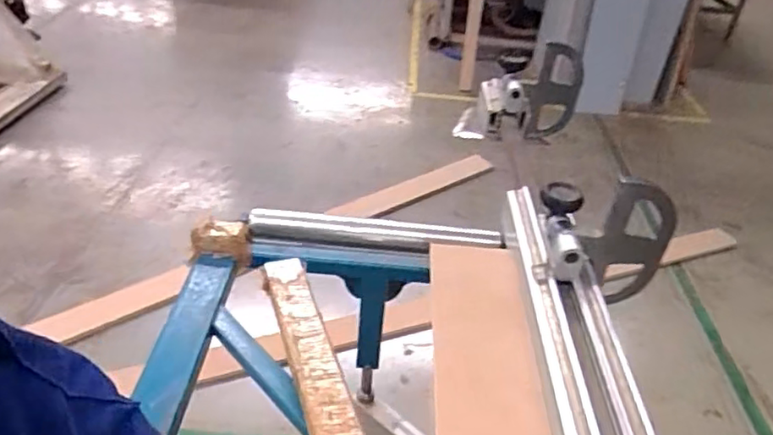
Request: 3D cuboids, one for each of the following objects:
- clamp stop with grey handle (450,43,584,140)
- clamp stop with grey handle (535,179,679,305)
[{"bbox_3d":[0.264,-0.244,1.192,0.224,0.187,0.092,11,36,7],"label":"clamp stop with grey handle"},{"bbox_3d":[0.275,0.016,0.784,0.157,0.165,0.129,2,36,-6],"label":"clamp stop with grey handle"}]

